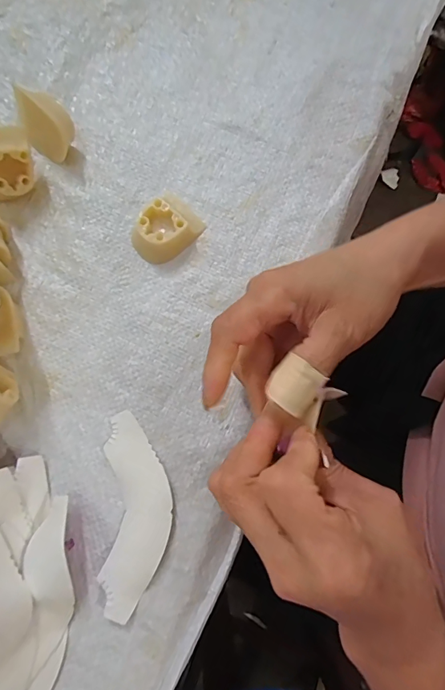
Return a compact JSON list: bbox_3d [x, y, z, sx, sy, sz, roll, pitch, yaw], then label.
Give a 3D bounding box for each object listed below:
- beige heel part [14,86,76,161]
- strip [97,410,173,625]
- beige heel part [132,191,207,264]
[{"bbox_3d":[-0.120,-0.150,0.286,0.034,0.039,0.029,4,79,2],"label":"beige heel part"},{"bbox_3d":[-0.052,0.102,0.254,0.040,0.004,0.115,-1,76,1],"label":"strip"},{"bbox_3d":[-0.037,-0.079,0.283,0.035,0.018,0.049,35,82,7],"label":"beige heel part"}]

